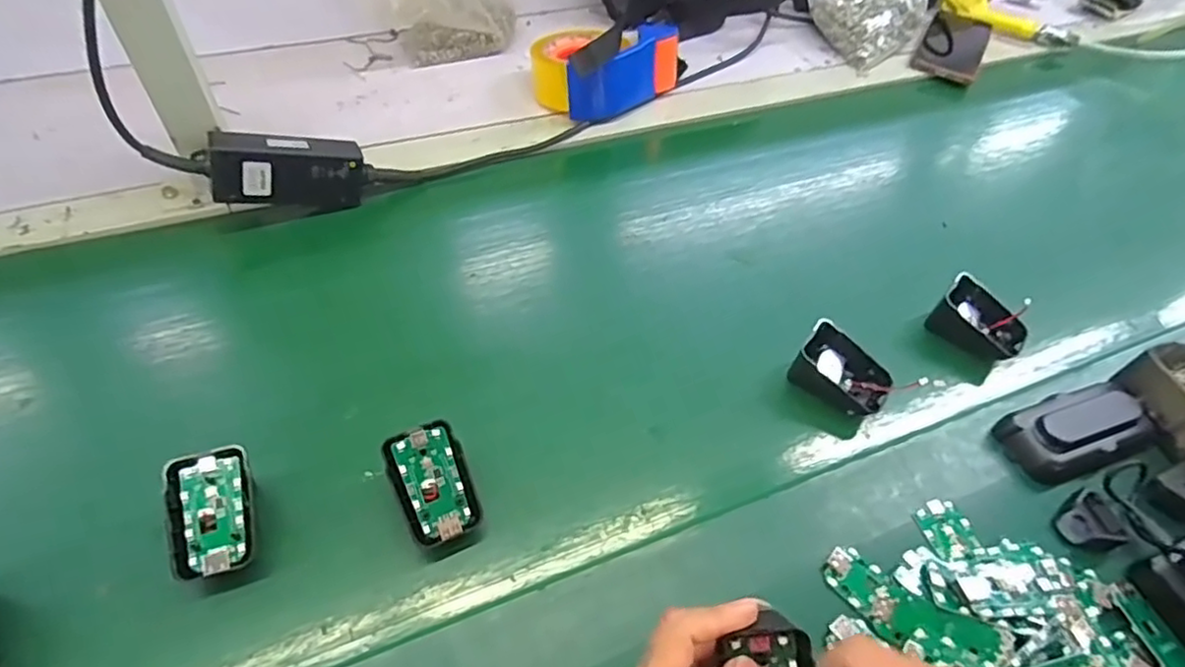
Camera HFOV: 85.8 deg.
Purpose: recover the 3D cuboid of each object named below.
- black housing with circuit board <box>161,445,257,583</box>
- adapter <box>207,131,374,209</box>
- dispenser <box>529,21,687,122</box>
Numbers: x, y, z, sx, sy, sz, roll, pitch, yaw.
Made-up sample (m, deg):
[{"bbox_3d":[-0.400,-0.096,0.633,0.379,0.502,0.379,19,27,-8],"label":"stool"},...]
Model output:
[{"bbox_3d":[-0.218,0.105,0.371,0.042,0.023,0.070,-13,69,-19],"label":"black housing with circuit board"},{"bbox_3d":[-0.251,-0.136,0.537,0.120,0.051,0.033,-5,47,-33],"label":"adapter"},{"bbox_3d":[0.014,-0.296,0.694,0.165,0.067,0.094,-17,47,-22],"label":"dispenser"}]

